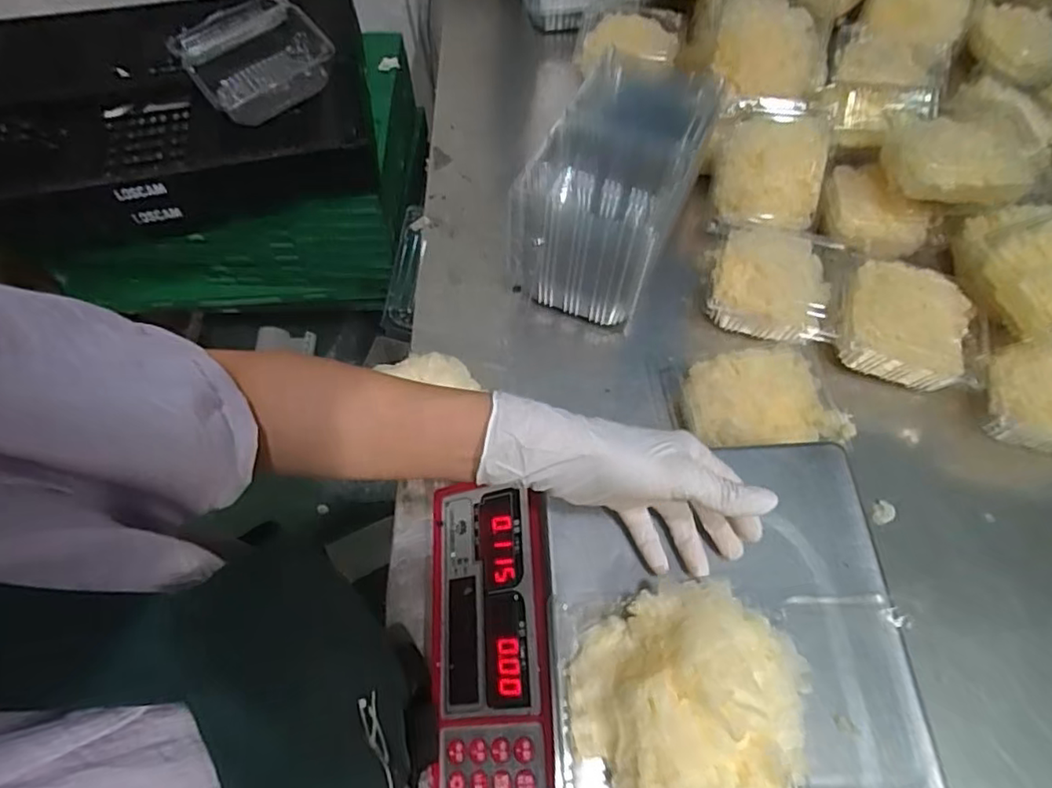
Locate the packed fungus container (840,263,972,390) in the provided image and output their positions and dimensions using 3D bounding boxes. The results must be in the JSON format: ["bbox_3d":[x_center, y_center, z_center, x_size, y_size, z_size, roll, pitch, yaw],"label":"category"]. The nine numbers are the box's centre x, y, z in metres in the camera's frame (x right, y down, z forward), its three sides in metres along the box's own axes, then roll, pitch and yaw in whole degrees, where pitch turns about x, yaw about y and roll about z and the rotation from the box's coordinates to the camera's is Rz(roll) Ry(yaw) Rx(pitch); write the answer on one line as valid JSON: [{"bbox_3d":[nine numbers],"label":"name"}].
[{"bbox_3d":[0.353,-0.064,0.578,0.105,0.056,0.100,18,64,8],"label":"packed fungus container"}]

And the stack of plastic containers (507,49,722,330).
[{"bbox_3d":[0.084,-0.202,0.607,0.130,0.120,0.244,22,65,11],"label":"stack of plastic containers"}]

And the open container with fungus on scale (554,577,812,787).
[{"bbox_3d":[0.087,0.175,0.330,0.121,0.088,0.135,-3,63,-2],"label":"open container with fungus on scale"}]

